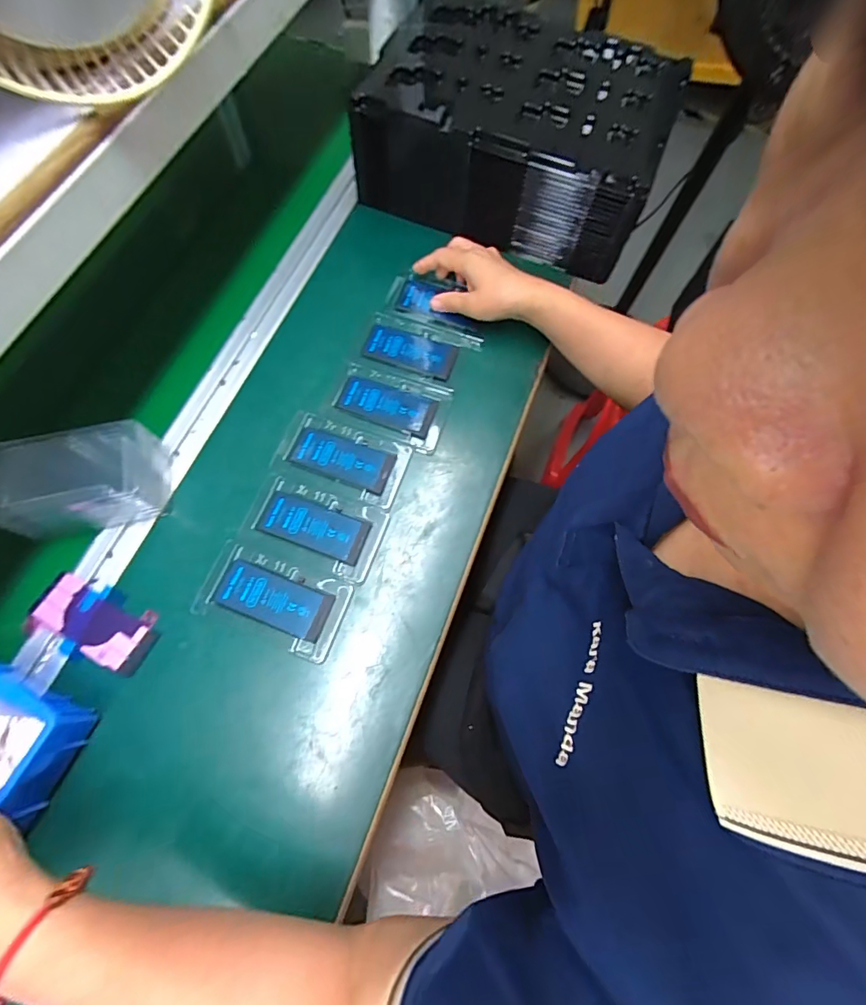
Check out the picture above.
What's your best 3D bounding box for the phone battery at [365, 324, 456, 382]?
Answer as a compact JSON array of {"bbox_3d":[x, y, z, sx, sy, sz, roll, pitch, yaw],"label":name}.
[{"bbox_3d":[-0.027,-0.171,0.524,0.101,0.006,0.048,18,71,5],"label":"phone battery"}]

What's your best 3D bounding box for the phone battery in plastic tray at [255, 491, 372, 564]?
[{"bbox_3d":[-0.115,0.022,0.449,0.102,0.005,0.044,19,71,5],"label":"phone battery in plastic tray"}]

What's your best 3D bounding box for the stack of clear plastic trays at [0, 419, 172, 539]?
[{"bbox_3d":[-0.328,-0.018,0.428,0.134,0.057,0.078,-13,71,-6],"label":"stack of clear plastic trays"}]

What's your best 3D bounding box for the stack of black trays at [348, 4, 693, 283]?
[{"bbox_3d":[0.091,-0.446,0.563,0.357,0.115,0.236,24,71,7],"label":"stack of black trays"}]

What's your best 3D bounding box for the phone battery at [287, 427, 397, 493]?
[{"bbox_3d":[-0.094,-0.047,0.475,0.104,0.004,0.046,18,71,5],"label":"phone battery"}]

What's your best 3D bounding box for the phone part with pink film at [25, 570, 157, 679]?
[{"bbox_3d":[-0.302,0.108,0.415,0.111,0.005,0.062,26,71,8],"label":"phone part with pink film"}]

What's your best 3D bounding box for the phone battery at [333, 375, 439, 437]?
[{"bbox_3d":[-0.050,-0.106,0.498,0.102,0.004,0.043,18,70,5],"label":"phone battery"}]

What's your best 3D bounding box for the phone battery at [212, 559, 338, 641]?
[{"bbox_3d":[-0.146,0.088,0.424,0.101,0.006,0.046,20,71,6],"label":"phone battery"}]

